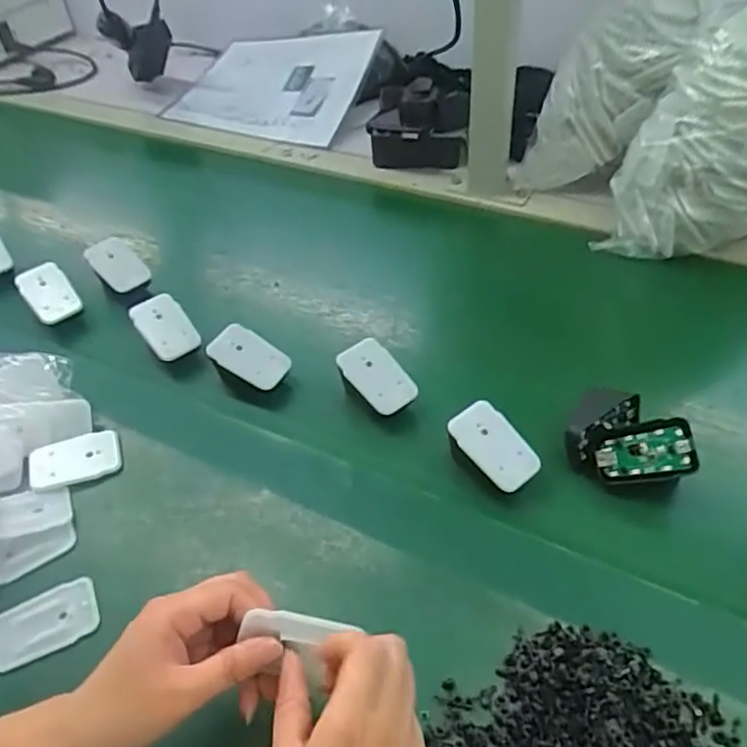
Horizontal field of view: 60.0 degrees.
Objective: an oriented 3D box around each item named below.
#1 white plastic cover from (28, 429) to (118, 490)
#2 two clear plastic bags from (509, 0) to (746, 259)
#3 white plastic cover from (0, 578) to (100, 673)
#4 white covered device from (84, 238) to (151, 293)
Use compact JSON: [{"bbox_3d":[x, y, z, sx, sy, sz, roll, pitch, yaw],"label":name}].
[{"bbox_3d":[-0.242,0.070,0.525,0.067,0.004,0.040,-14,67,-19],"label":"white plastic cover"},{"bbox_3d":[0.314,-0.275,0.653,0.332,0.264,0.172,22,51,25],"label":"two clear plastic bags"},{"bbox_3d":[-0.225,0.171,0.442,0.070,0.013,0.040,-19,47,-14],"label":"white plastic cover"},{"bbox_3d":[-0.271,-0.114,0.686,0.043,0.060,0.019,-40,14,7],"label":"white covered device"}]

